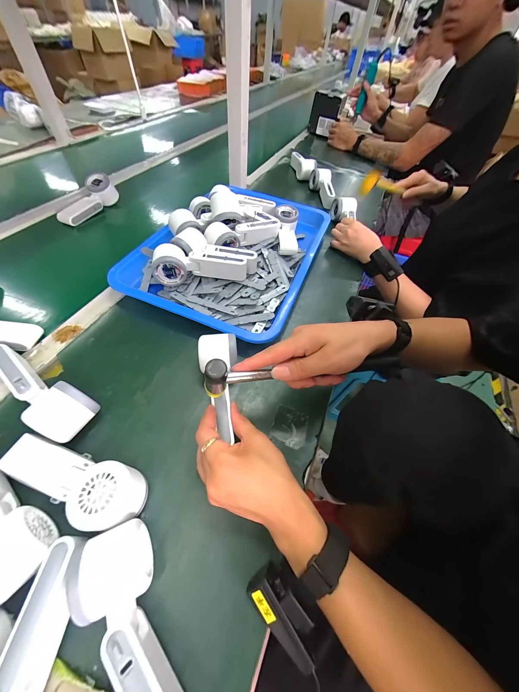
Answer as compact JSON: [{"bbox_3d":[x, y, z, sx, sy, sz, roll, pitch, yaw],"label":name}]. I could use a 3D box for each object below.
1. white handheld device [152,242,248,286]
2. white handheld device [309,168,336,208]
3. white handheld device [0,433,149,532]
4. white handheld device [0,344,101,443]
[{"bbox_3d":[-0.106,-0.148,0.441,0.159,0.055,0.045,-4,54,-8],"label":"white handheld device"},{"bbox_3d":[0.188,-0.469,0.722,0.058,0.066,0.155,3,53,-3],"label":"white handheld device"},{"bbox_3d":[-0.203,0.142,0.255,0.162,0.049,0.056,14,54,5],"label":"white handheld device"},{"bbox_3d":[-0.279,0.060,0.299,0.158,0.051,0.055,24,55,13],"label":"white handheld device"}]

